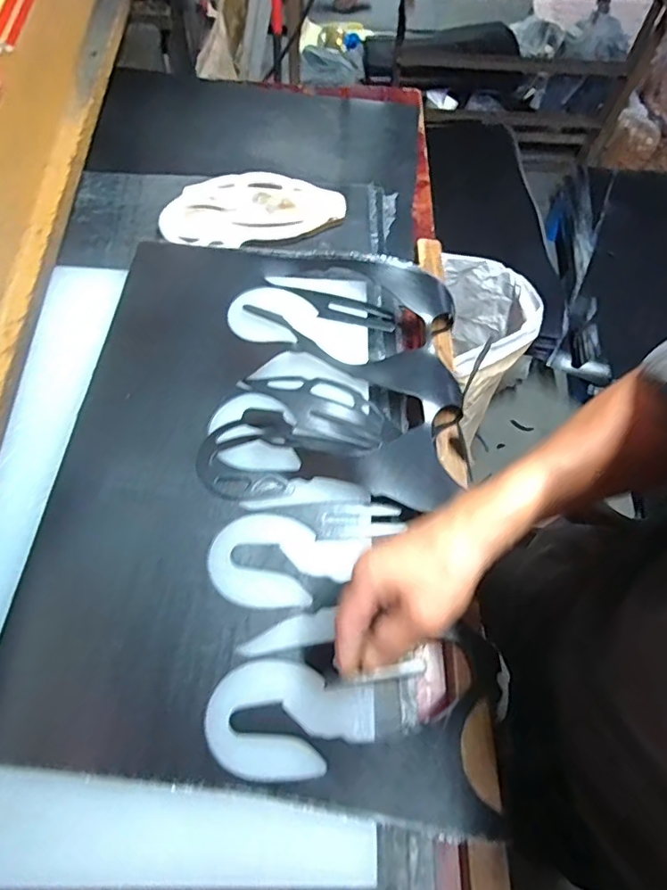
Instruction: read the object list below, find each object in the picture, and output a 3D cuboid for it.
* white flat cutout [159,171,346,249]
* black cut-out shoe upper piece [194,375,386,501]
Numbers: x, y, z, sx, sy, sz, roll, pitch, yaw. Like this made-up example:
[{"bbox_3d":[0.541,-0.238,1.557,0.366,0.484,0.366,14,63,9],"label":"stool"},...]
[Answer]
[{"bbox_3d":[-0.106,-0.317,0.696,0.234,0.021,0.117,-6,66,-6],"label":"white flat cutout"},{"bbox_3d":[-0.052,-0.022,0.548,0.196,0.023,0.130,-27,70,-14],"label":"black cut-out shoe upper piece"}]

